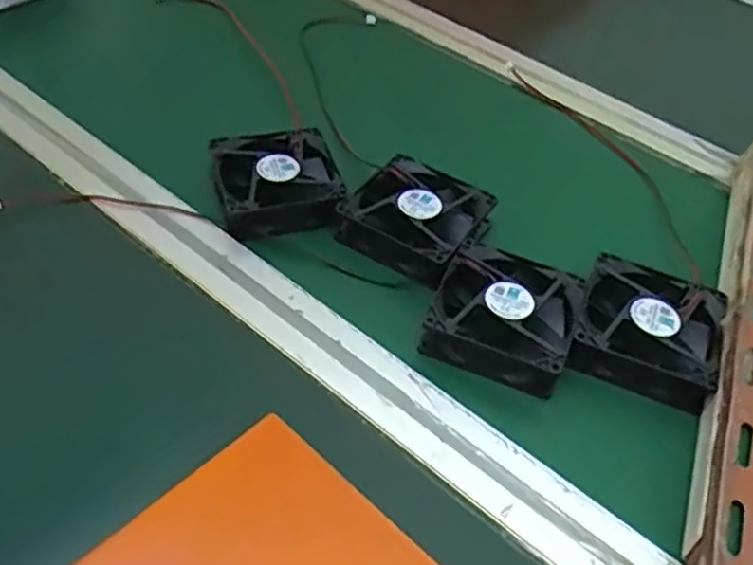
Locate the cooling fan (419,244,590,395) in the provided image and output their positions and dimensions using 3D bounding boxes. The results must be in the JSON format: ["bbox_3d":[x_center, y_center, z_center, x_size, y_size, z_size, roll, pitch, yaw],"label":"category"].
[{"bbox_3d":[0.077,0.017,0.425,0.079,0.025,0.080,19,49,13],"label":"cooling fan"}]

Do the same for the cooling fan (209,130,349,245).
[{"bbox_3d":[-0.067,-0.069,0.490,0.078,0.029,0.082,-8,48,-12],"label":"cooling fan"}]

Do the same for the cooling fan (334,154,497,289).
[{"bbox_3d":[0.028,-0.043,0.475,0.081,0.026,0.085,28,51,20],"label":"cooling fan"}]

